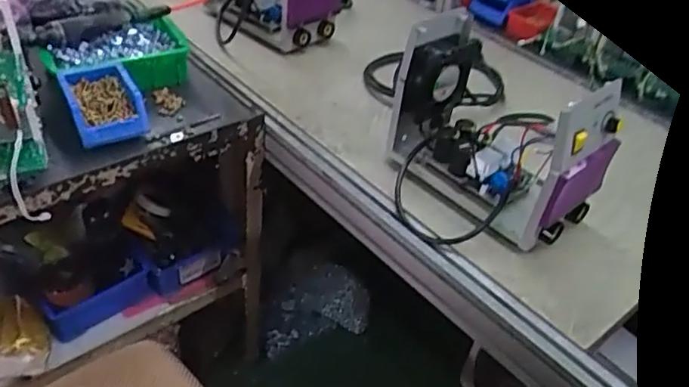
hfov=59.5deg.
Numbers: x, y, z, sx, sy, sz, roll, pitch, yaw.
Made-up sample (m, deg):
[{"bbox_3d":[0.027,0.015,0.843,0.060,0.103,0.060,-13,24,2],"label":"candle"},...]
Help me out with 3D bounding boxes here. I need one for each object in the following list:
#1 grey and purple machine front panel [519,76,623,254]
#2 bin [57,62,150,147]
[{"bbox_3d":[0.316,-0.024,0.830,0.145,0.233,0.045,-29,51,-35],"label":"grey and purple machine front panel"},{"bbox_3d":[-0.400,-0.151,0.997,0.110,0.051,0.168,-16,45,-26],"label":"bin"}]

